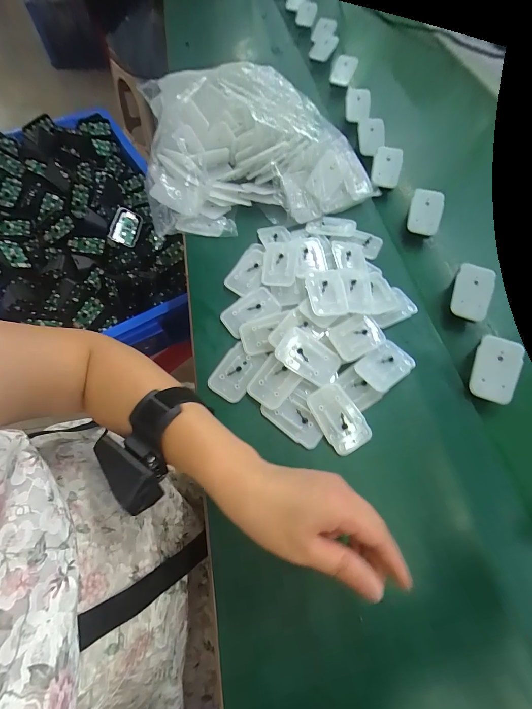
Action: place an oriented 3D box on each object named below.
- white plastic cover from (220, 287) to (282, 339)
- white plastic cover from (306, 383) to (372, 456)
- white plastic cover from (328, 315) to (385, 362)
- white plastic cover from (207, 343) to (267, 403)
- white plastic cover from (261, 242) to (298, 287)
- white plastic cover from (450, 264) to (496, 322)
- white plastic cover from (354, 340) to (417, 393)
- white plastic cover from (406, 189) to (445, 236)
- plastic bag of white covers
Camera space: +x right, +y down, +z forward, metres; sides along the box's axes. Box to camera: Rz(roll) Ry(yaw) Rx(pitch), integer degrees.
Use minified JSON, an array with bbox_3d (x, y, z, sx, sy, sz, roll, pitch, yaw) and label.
[{"bbox_3d":[-0.020,-0.053,0.369,0.069,0.006,0.043,-28,69,-14],"label":"white plastic cover"},{"bbox_3d":[0.076,0.066,0.316,0.043,0.007,0.069,-29,69,-14],"label":"white plastic cover"},{"bbox_3d":[0.105,-0.021,0.347,0.065,0.007,0.043,-24,82,-16],"label":"white plastic cover"},{"bbox_3d":[-0.034,0.019,0.341,0.043,0.006,0.064,30,68,11],"label":"white plastic cover"},{"bbox_3d":[0.018,-0.117,0.392,0.043,0.013,0.065,6,65,1],"label":"white plastic cover"},{"bbox_3d":[0.251,-0.076,0.367,0.044,0.006,0.066,16,90,5],"label":"white plastic cover"},{"bbox_3d":[0.133,0.012,0.338,0.060,0.009,0.043,-36,71,-17],"label":"white plastic cover"},{"bbox_3d":[0.225,-0.200,0.425,0.045,0.009,0.058,16,98,1],"label":"white plastic cover"},{"bbox_3d":[-0.020,-0.313,0.446,0.311,0.105,0.253,-7,66,-5],"label":"plastic bag of white covers"}]

